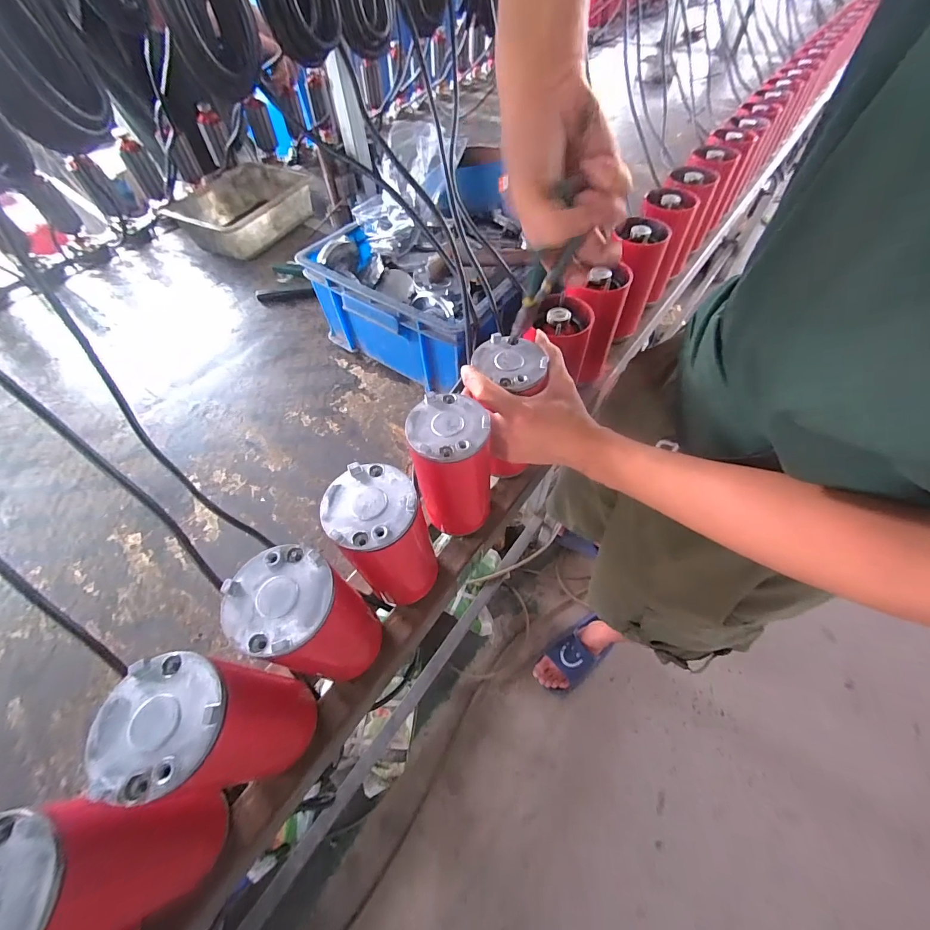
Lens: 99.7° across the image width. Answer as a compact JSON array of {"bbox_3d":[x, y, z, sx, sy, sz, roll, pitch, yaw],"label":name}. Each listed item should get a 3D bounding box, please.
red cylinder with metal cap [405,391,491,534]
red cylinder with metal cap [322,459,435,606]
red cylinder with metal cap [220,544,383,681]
[{"bbox_3d":[-0.009,0.005,0.426,0.086,0.177,0.091,-8,57,-4],"label":"red cylinder with metal cap"},{"bbox_3d":[-0.070,0.068,0.387,0.089,0.177,0.094,-17,58,-10],"label":"red cylinder with metal cap"},{"bbox_3d":[-0.126,0.137,0.343,0.072,0.179,0.074,0,57,1],"label":"red cylinder with metal cap"}]

